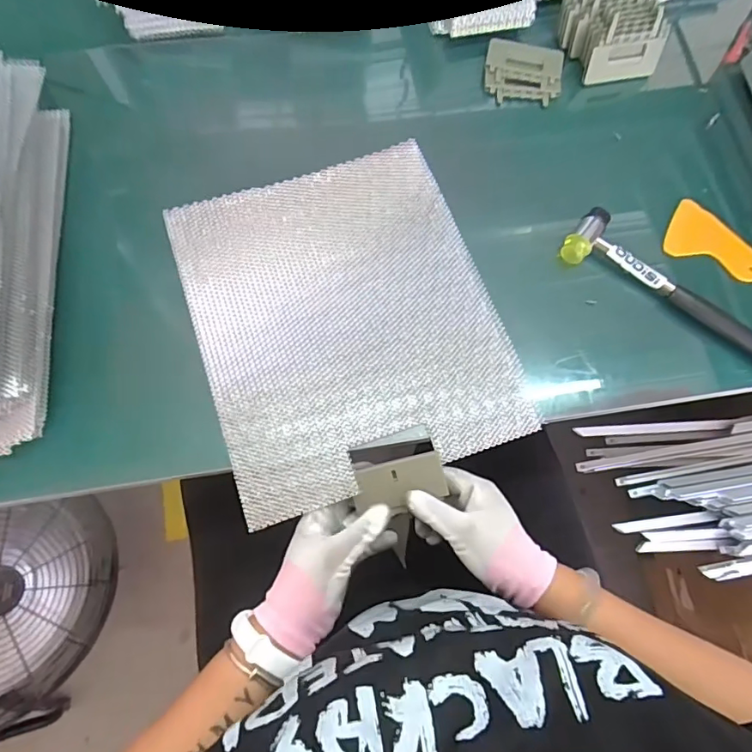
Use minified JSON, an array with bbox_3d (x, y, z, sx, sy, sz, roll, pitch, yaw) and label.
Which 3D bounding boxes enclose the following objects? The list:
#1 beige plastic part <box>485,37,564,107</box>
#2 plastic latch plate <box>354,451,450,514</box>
[{"bbox_3d":[0.169,-0.350,0.583,0.086,0.021,0.067,7,72,1],"label":"beige plastic part"},{"bbox_3d":[0.021,0.095,0.457,0.079,0.004,0.039,-16,84,7],"label":"plastic latch plate"}]

